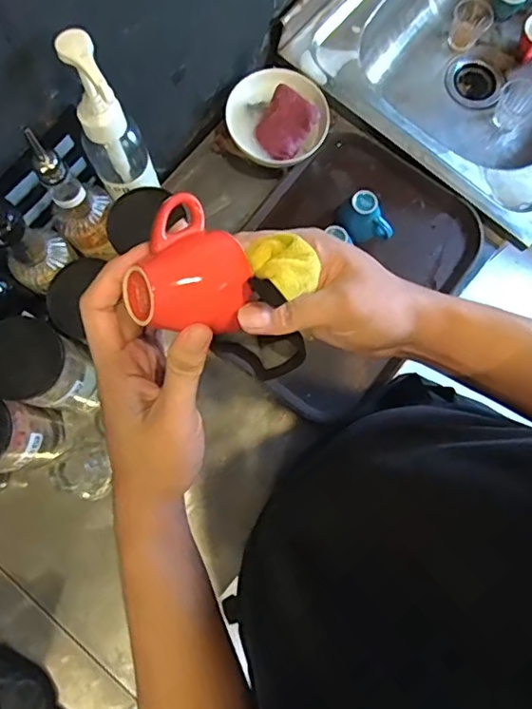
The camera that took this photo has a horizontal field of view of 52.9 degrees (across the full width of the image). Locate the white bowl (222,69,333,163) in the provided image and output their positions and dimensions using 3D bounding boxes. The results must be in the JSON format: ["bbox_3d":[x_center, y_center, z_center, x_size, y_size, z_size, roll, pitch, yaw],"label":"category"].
[{"bbox_3d":[0.015,-0.352,0.786,0.152,0.064,0.145,0,79,-1],"label":"white bowl"}]

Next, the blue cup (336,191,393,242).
[{"bbox_3d":[0.142,-0.194,0.767,0.065,0.060,0.076,-36,82,-7],"label":"blue cup"}]

